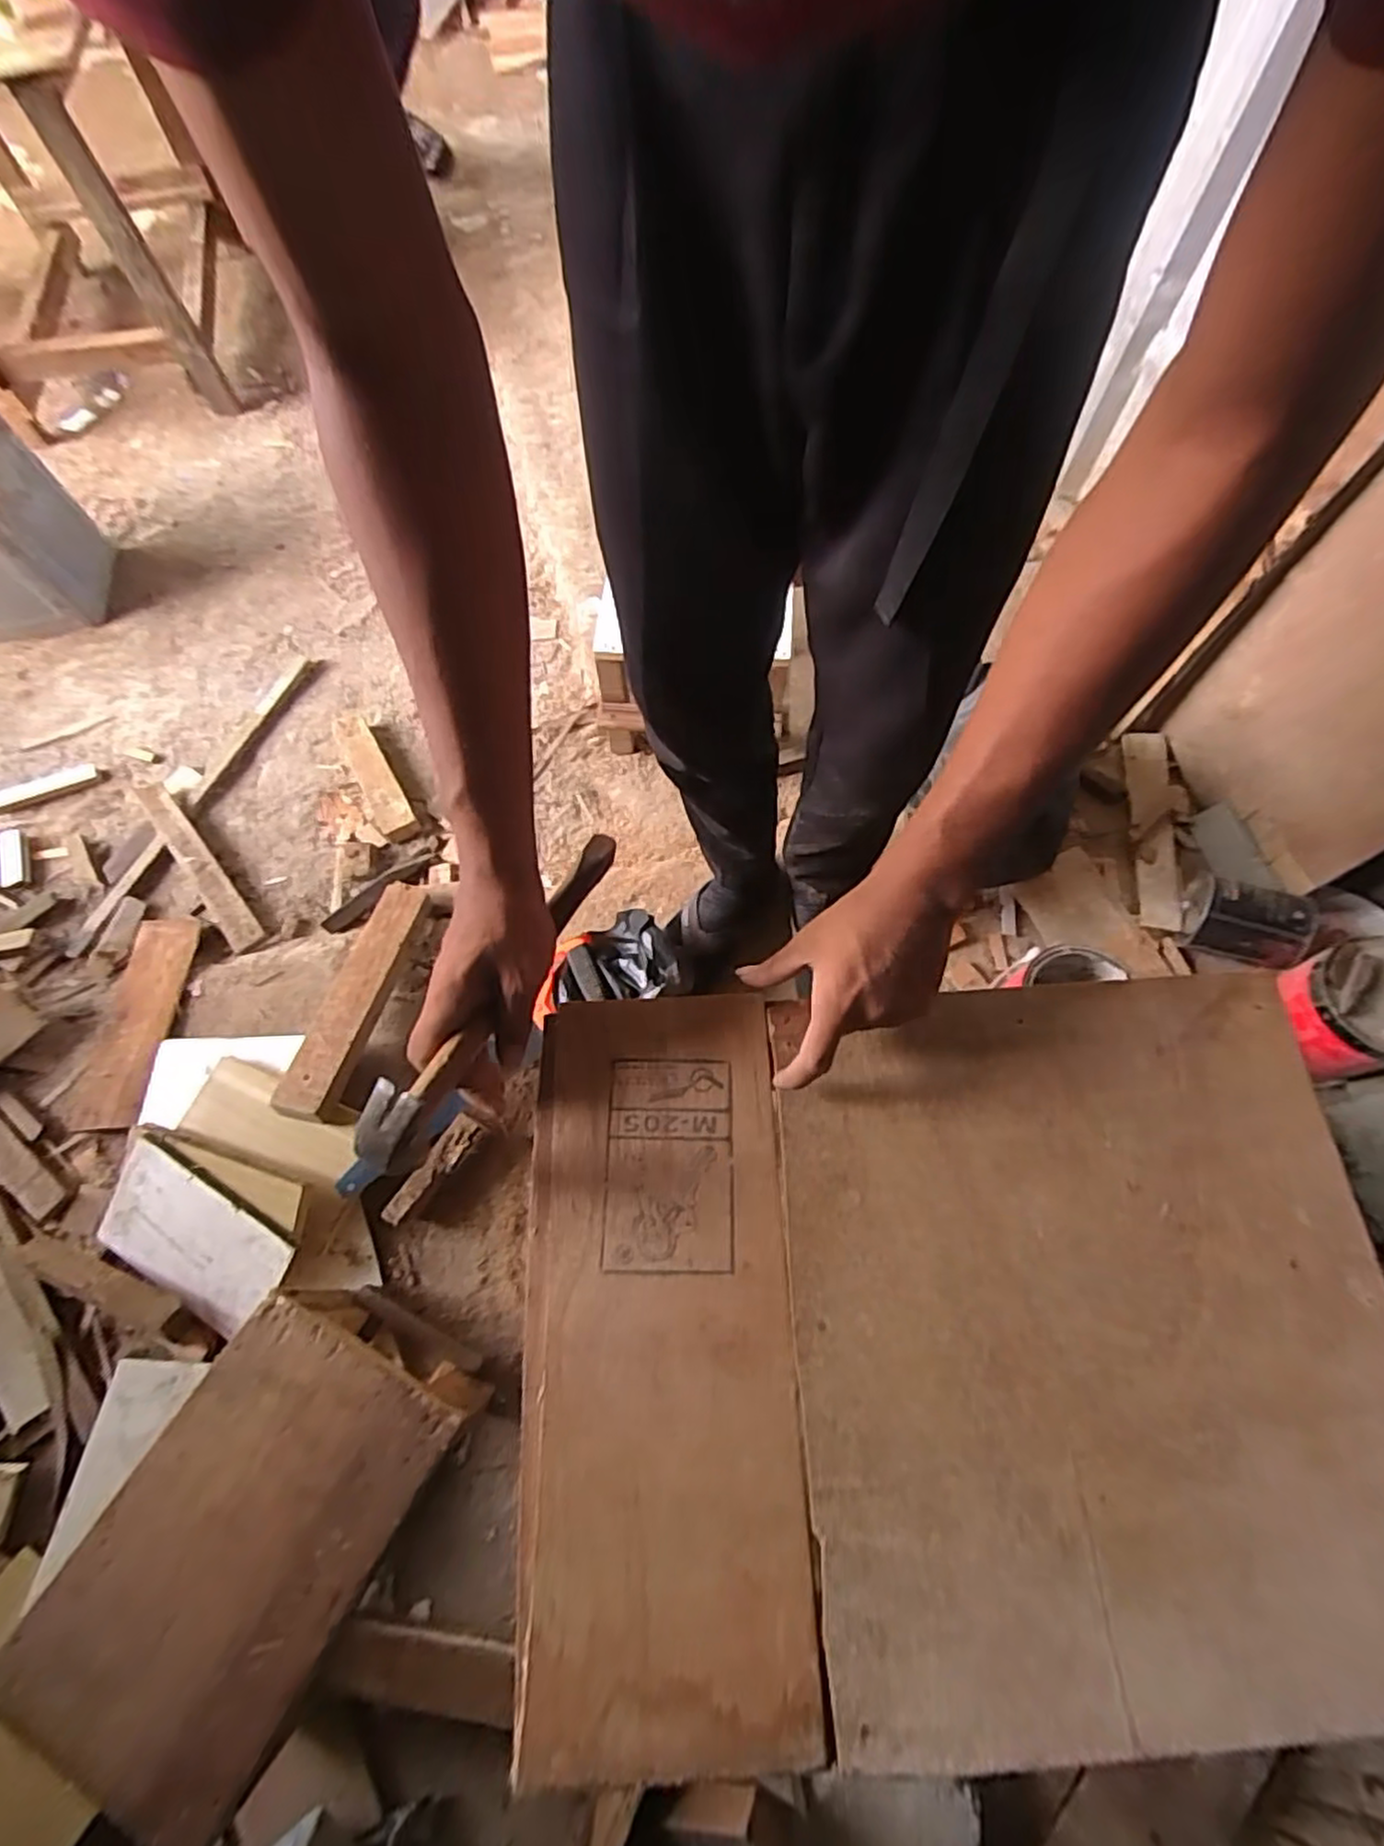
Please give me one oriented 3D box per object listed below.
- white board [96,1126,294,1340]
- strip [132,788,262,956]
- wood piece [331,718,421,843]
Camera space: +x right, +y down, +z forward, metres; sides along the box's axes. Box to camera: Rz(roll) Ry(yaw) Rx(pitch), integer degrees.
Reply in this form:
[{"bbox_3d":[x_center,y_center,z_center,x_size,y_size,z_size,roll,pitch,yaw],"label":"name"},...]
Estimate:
[{"bbox_3d":[-0.603,0.379,0.876,0.242,0.019,0.151,26,93,8],"label":"white board"},{"bbox_3d":[-0.807,-0.107,1.175,0.051,0.025,0.383,-37,69,-19],"label":"strip"},{"bbox_3d":[-0.535,-0.253,1.207,0.064,0.046,0.288,-29,68,-13],"label":"wood piece"}]

